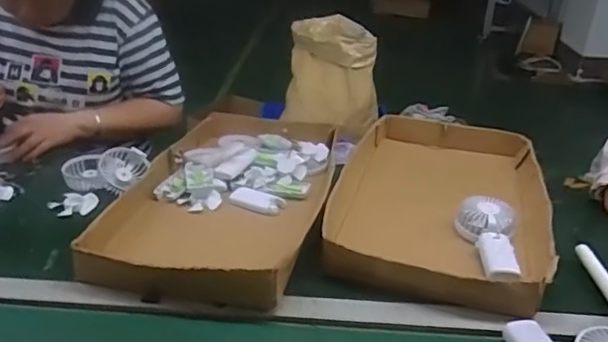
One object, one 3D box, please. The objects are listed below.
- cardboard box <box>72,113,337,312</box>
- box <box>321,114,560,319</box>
[{"bbox_3d":[-0.113,0.025,0.913,0.279,0.056,0.531,6,27,7],"label":"cardboard box"},{"bbox_3d":[0.234,0.040,0.940,0.334,0.061,0.517,12,28,17],"label":"box"}]

